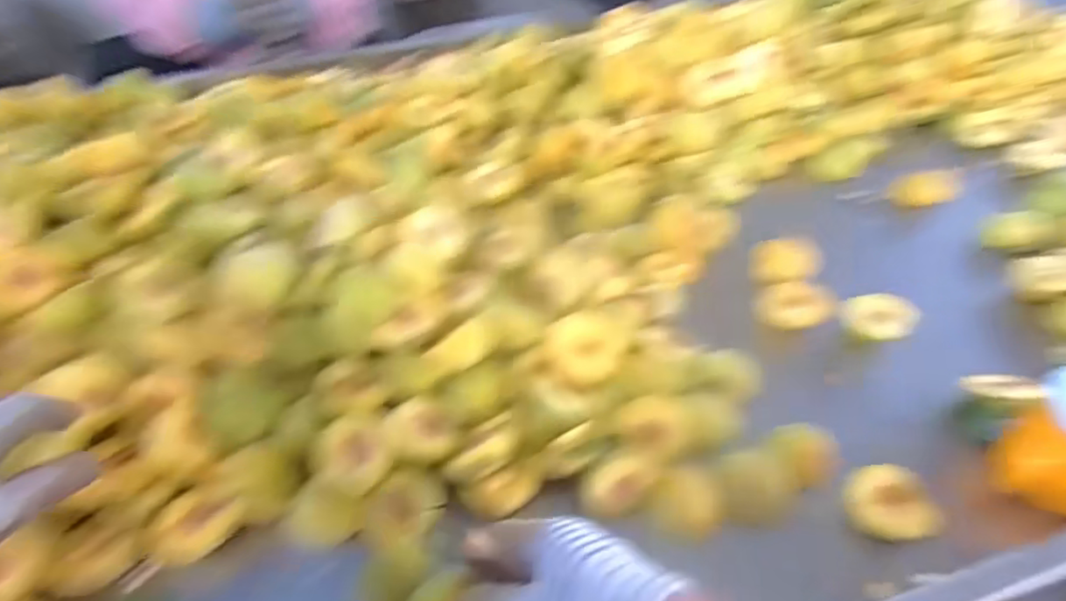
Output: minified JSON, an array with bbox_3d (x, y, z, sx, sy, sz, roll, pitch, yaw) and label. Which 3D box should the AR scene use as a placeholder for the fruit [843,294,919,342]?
[{"bbox_3d":[0.358,0.016,0.607,0.071,0.023,0.048,10,46,10],"label":"fruit"}]

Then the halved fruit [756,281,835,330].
[{"bbox_3d":[0.276,0.005,0.618,0.069,0.027,0.048,8,46,8],"label":"halved fruit"}]

